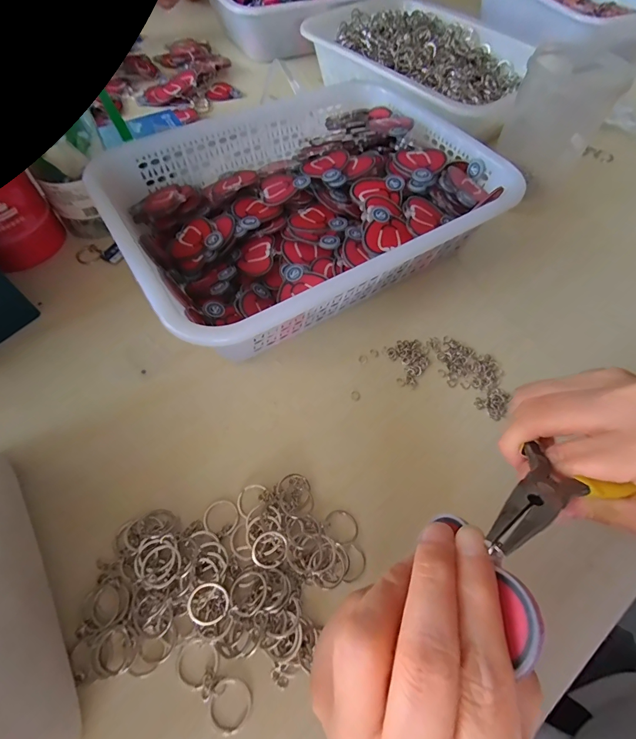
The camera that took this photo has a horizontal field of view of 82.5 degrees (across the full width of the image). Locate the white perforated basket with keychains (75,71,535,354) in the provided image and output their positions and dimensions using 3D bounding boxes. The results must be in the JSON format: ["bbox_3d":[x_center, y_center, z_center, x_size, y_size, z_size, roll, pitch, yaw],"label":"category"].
[{"bbox_3d":[-0.014,-0.164,0.374,0.348,0.082,0.265,-30,65,-18],"label":"white perforated basket with keychains"}]

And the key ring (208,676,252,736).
[{"bbox_3d":[-0.051,0.192,0.209,0.026,0.004,0.025,1,60,-2],"label":"key ring"}]

